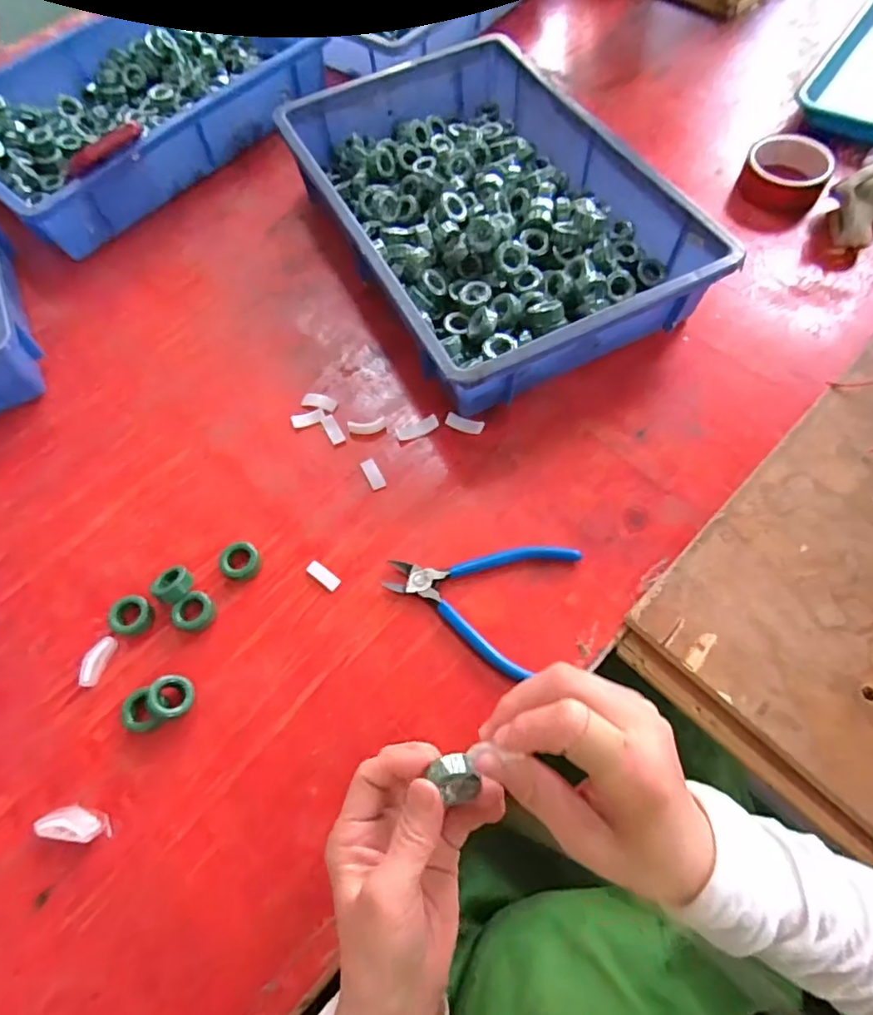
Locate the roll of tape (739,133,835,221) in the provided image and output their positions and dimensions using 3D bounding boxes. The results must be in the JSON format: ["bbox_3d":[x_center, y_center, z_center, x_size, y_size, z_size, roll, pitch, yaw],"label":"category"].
[{"bbox_3d":[0.378,-0.360,0.613,0.084,0.037,0.090,-1,64,3],"label":"roll of tape"}]

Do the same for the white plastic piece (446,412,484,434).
[{"bbox_3d":[0.025,-0.075,0.512,0.035,0.005,0.013,19,67,12],"label":"white plastic piece"}]

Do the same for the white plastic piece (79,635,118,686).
[{"bbox_3d":[-0.258,0.117,0.429,0.015,0.008,0.037,13,66,9],"label":"white plastic piece"}]

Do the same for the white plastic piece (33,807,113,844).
[{"bbox_3d":[-0.244,0.213,0.381,0.047,0.009,0.020,3,64,5],"label":"white plastic piece"}]

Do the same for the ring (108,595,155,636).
[{"bbox_3d":[-0.239,0.083,0.439,0.036,0.010,0.030,22,67,13],"label":"ring"}]

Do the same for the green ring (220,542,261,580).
[{"bbox_3d":[-0.159,0.043,0.459,0.031,0.012,0.030,-1,64,3],"label":"green ring"}]

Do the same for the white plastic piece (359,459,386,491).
[{"bbox_3d":[-0.055,-0.030,0.492,0.014,0.004,0.031,-24,65,-8],"label":"white plastic piece"}]

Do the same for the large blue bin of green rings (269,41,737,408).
[{"bbox_3d":[0.044,-0.303,0.579,0.277,0.080,0.423,-26,66,-9],"label":"large blue bin of green rings"}]

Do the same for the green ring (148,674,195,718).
[{"bbox_3d":[-0.189,0.134,0.404,0.030,0.006,0.030,42,43,-3],"label":"green ring"}]

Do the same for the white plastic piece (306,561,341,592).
[{"bbox_3d":[-0.091,0.055,0.456,0.030,0.004,0.013,34,71,18],"label":"white plastic piece"}]

